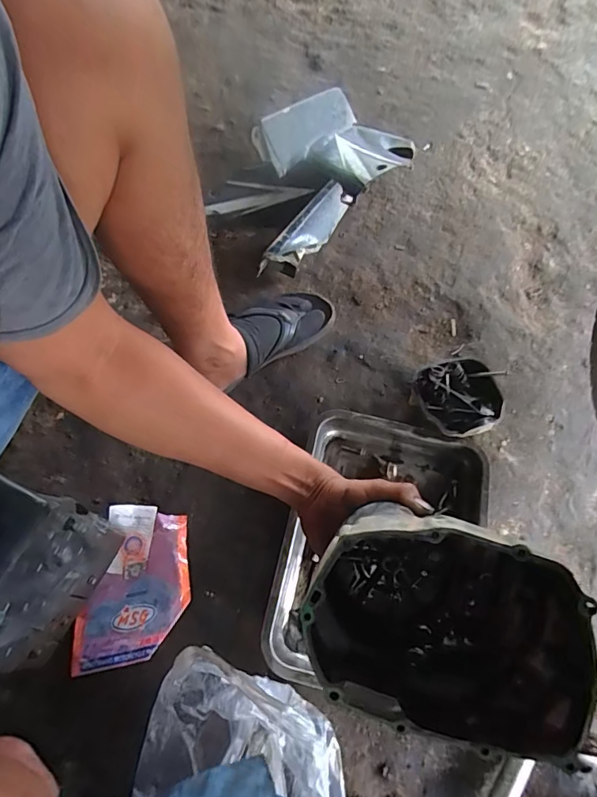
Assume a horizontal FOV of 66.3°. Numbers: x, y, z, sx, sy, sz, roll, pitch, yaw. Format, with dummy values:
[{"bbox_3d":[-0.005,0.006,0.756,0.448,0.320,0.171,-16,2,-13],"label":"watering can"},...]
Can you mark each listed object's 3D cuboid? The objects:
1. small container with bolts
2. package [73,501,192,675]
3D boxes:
[{"bbox_3d":[0.242,0.003,0.706,0.129,0.071,0.128,10,65,5],"label":"small container with bolts"},{"bbox_3d":[-0.214,0.254,0.612,0.135,0.030,0.203,10,65,5],"label":"package"}]

